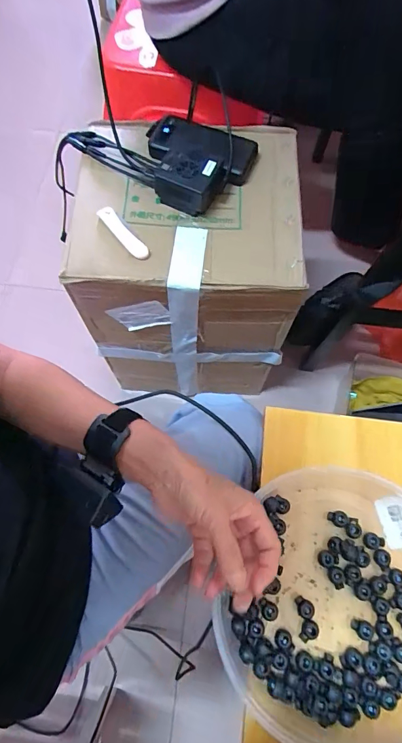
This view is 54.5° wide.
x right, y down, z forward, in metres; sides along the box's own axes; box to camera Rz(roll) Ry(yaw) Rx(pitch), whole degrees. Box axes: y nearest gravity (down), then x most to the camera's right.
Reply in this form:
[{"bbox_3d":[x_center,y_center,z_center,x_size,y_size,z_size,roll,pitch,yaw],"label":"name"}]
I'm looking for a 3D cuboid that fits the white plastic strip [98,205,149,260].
[{"bbox_3d":[-0.108,-0.191,0.539,0.020,0.017,0.093,-40,73,-12],"label":"white plastic strip"}]

